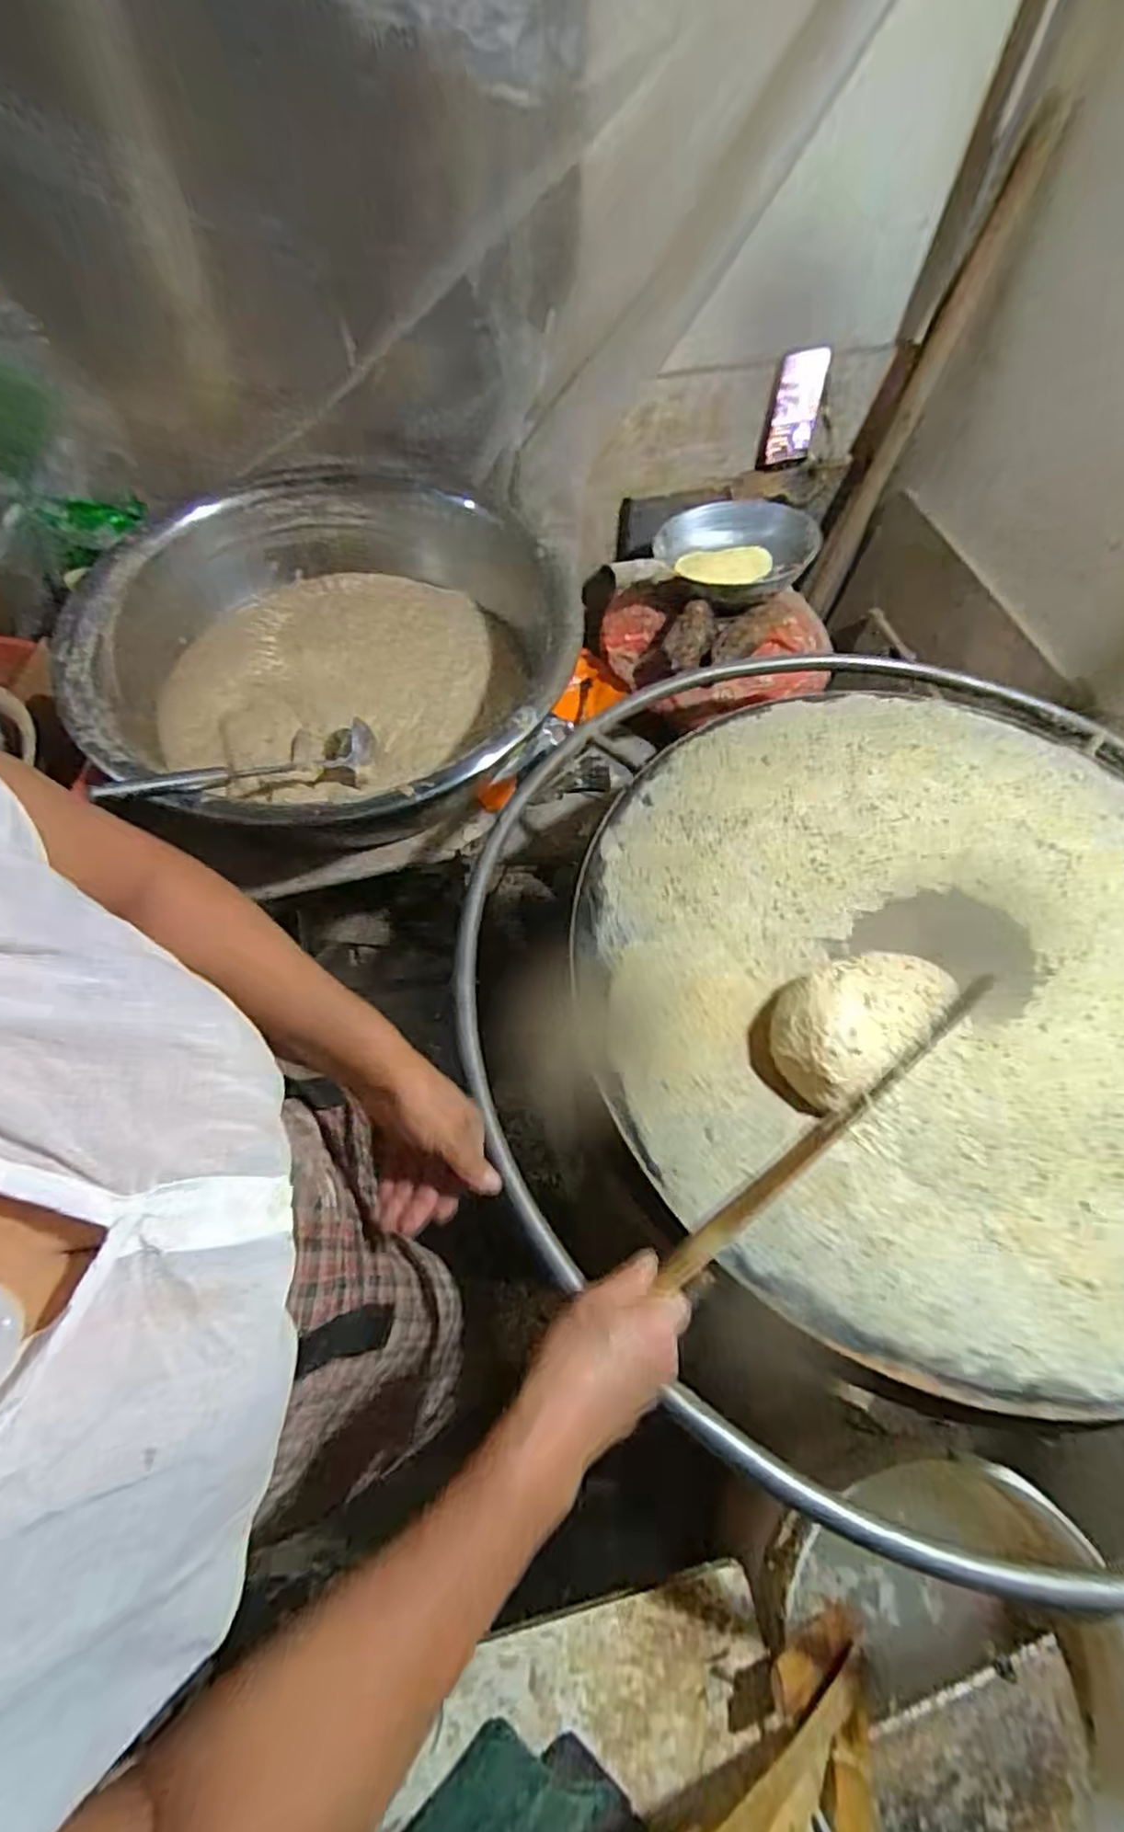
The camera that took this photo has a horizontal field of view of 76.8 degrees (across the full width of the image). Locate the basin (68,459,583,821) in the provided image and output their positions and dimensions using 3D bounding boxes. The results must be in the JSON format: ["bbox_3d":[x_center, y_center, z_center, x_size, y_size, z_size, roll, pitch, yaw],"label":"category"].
[{"bbox_3d":[-0.297,-0.339,0.920,0.574,0.158,0.609,1,61,-3],"label":"basin"}]

